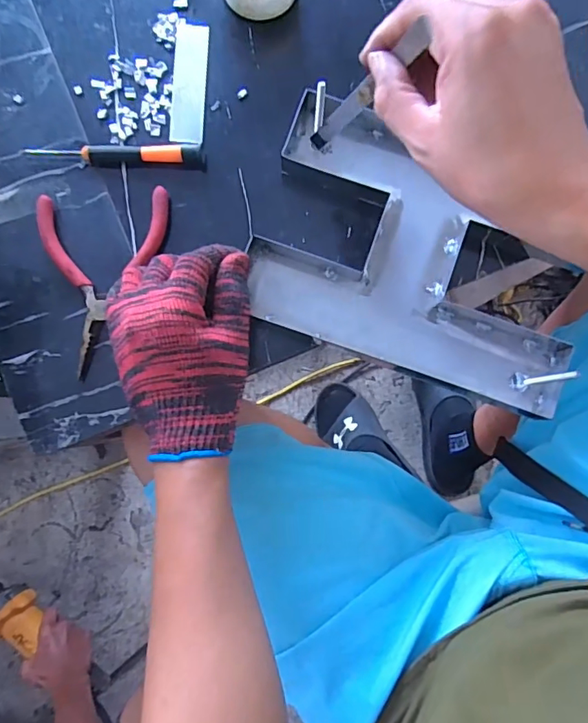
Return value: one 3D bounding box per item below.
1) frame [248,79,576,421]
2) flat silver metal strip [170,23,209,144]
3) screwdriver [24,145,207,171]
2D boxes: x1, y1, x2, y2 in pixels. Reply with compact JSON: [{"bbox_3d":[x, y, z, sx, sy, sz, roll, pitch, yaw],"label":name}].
[{"bbox_3d":[0.100,-0.084,0.391,0.255,0.024,0.182,21,84,2],"label":"frame"},{"bbox_3d":[-0.085,-0.228,0.414,0.027,0.004,0.102,2,84,0],"label":"flat silver metal strip"},{"bbox_3d":[-0.141,-0.165,0.400,0.139,0.012,0.015,2,84,0],"label":"screwdriver"}]

